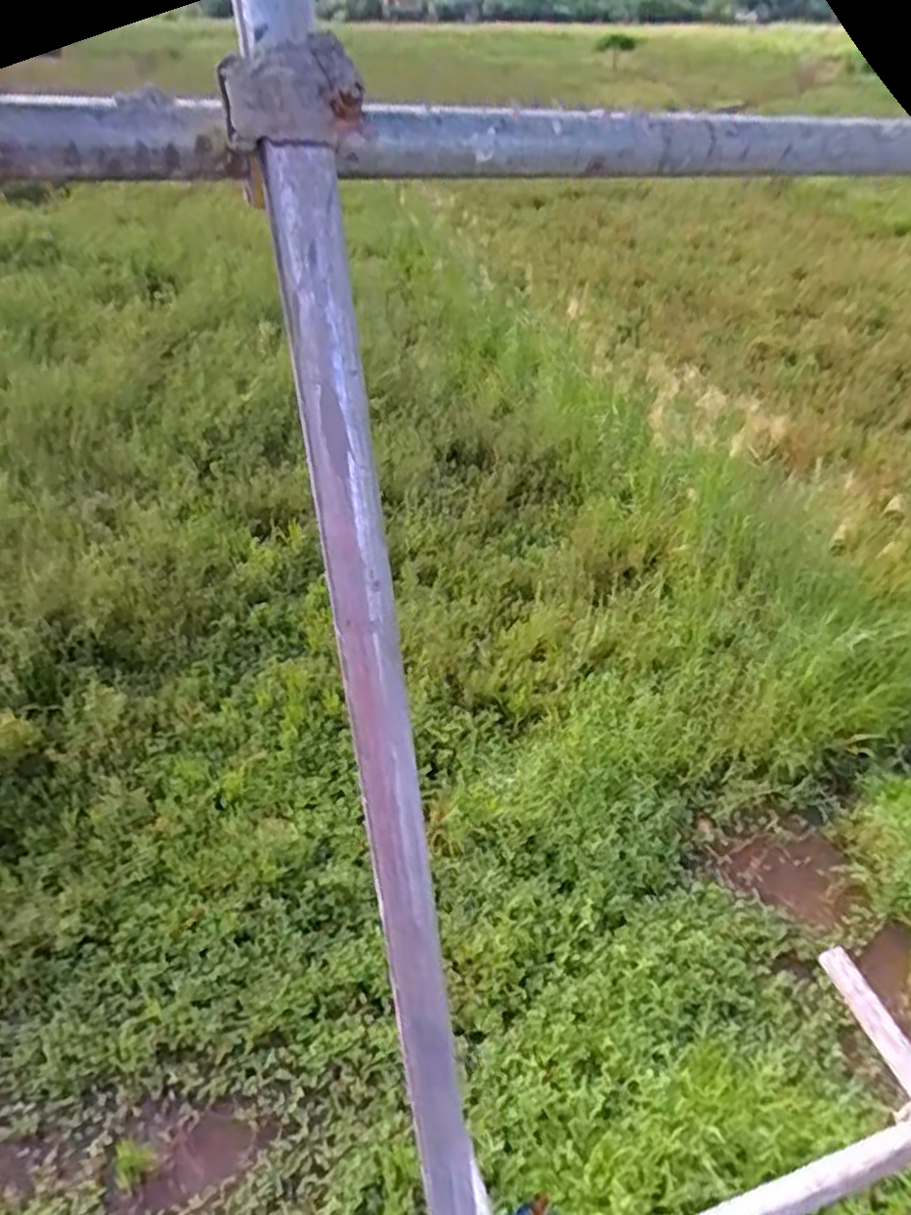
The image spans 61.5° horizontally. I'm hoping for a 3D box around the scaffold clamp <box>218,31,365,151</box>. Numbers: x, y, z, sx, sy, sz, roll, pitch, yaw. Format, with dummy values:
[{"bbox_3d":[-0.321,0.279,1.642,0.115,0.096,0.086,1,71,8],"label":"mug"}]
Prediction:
[{"bbox_3d":[-0.105,-0.331,0.494,0.088,0.057,0.071,-6,38,-8],"label":"scaffold clamp"}]

